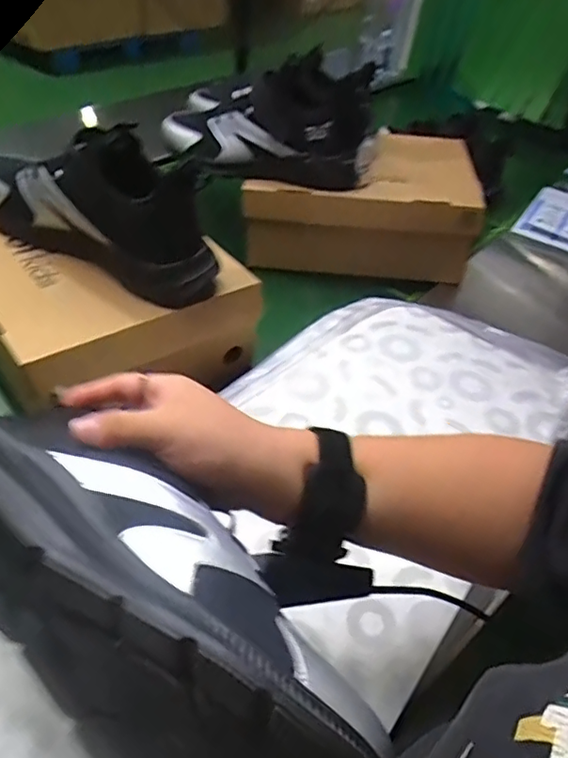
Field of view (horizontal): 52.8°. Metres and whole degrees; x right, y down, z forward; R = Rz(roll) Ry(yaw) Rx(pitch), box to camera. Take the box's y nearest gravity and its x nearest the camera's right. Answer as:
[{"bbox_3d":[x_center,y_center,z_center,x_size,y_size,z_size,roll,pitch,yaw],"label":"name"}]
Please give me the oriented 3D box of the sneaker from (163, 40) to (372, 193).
[{"bbox_3d":[-0.020,-0.331,0.711,0.258,0.132,0.107,14,44,5],"label":"sneaker"}]

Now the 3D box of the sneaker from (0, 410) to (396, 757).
[{"bbox_3d":[-0.065,0.102,0.274,0.257,0.097,0.101,36,49,18],"label":"sneaker"}]

